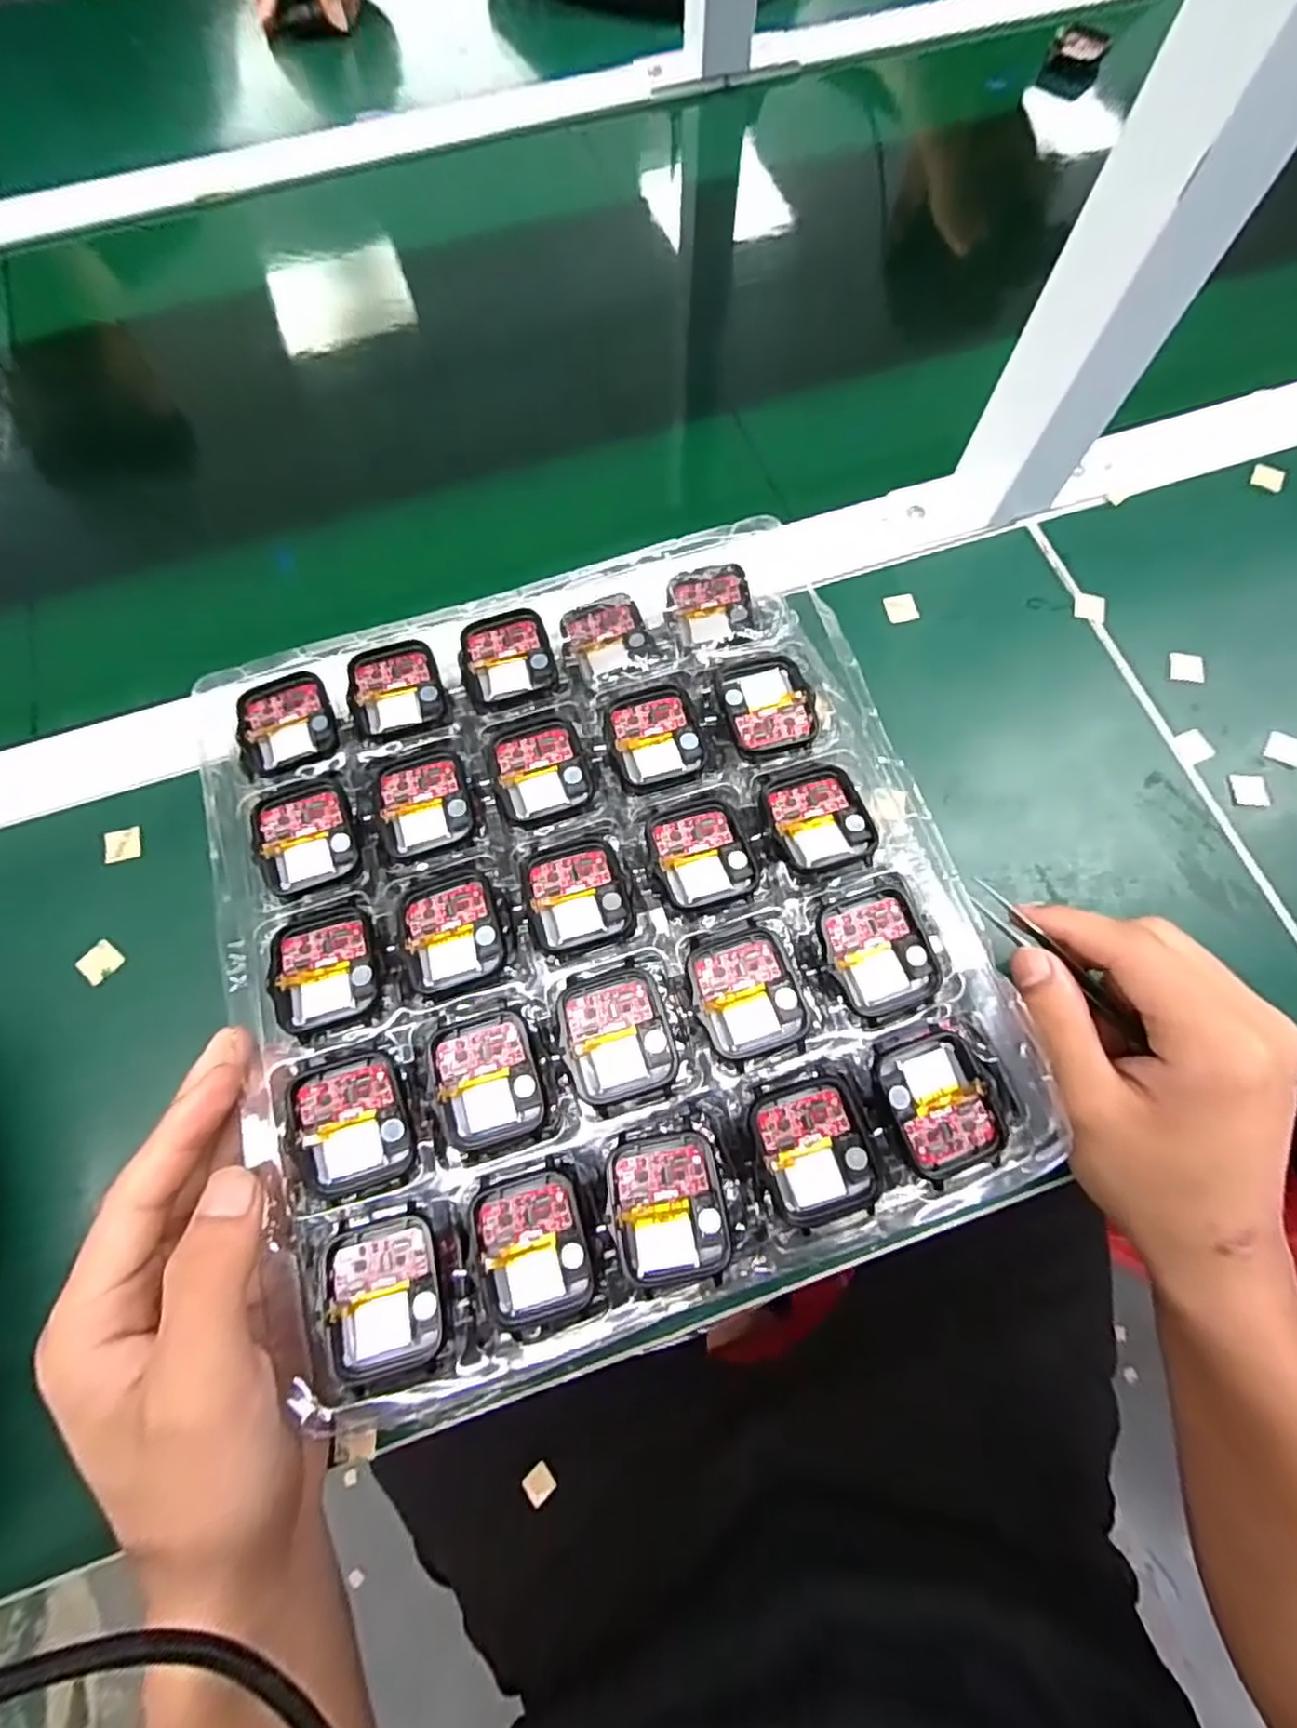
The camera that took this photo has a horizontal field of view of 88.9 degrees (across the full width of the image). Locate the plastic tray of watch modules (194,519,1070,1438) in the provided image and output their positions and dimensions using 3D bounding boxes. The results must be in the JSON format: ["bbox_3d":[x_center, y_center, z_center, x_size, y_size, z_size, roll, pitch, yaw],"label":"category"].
[{"bbox_3d":[-0.021,0.009,0.257,0.265,0.020,0.289,-18,74,-5],"label":"plastic tray of watch modules"}]

